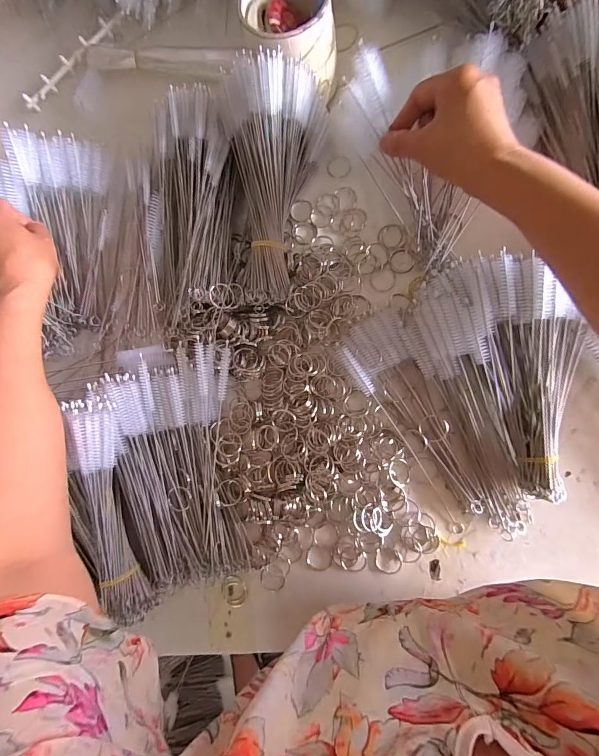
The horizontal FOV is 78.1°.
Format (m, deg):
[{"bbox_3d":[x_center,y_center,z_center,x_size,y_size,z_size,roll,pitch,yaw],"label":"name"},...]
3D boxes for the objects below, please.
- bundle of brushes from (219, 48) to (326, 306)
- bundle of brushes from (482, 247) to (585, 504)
[{"bbox_3d":[-0.016,-0.175,0.334,0.091,0.060,0.196,-7,86,9],"label":"bundle of brushes"},{"bbox_3d":[0.197,-0.004,0.314,0.081,0.032,0.201,-2,87,9],"label":"bundle of brushes"}]

